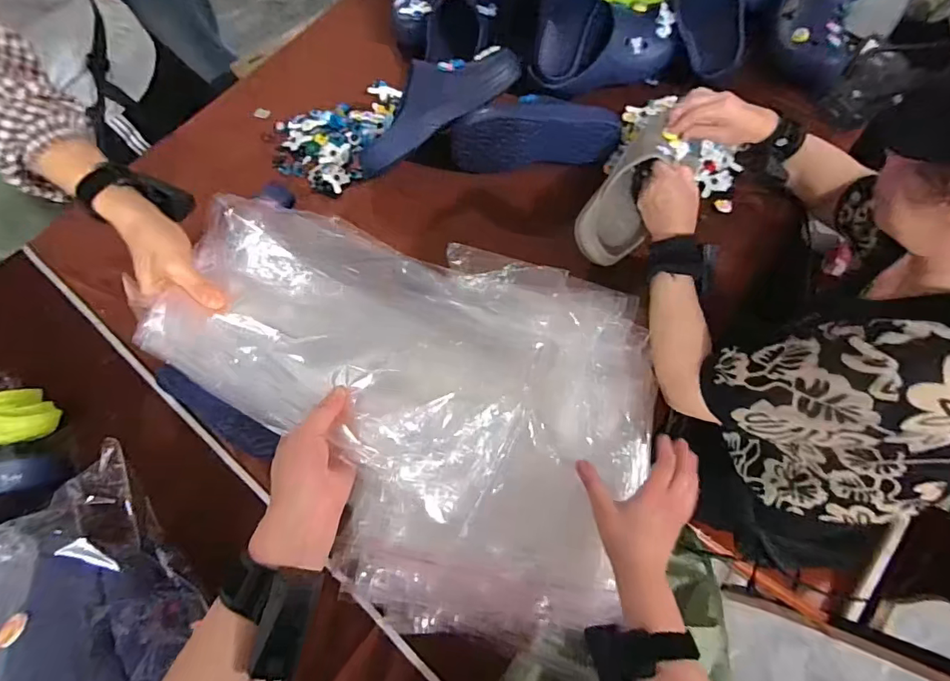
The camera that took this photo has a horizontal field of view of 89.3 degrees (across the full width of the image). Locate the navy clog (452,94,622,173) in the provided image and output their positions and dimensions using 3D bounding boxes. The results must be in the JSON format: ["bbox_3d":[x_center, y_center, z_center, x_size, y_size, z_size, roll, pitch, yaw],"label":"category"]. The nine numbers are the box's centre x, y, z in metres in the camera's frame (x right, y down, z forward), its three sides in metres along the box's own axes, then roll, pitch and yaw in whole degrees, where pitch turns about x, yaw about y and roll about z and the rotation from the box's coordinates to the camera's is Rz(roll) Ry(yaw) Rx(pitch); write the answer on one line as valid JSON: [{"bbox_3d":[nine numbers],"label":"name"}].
[{"bbox_3d":[0.101,-0.343,0.796,0.275,0.083,0.083,2,69,3],"label":"navy clog"}]

